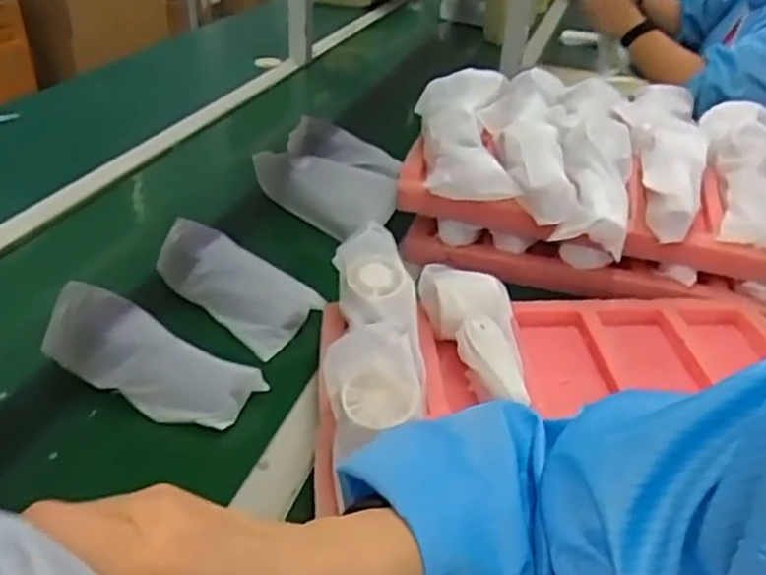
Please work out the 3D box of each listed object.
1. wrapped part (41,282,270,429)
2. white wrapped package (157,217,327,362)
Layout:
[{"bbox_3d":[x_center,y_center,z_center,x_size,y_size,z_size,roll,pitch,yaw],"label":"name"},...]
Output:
[{"bbox_3d":[-0.198,0.066,0.602,0.177,0.060,0.065,26,35,3],"label":"wrapped part"},{"bbox_3d":[-0.152,0.000,0.710,0.165,0.047,0.081,34,40,12],"label":"white wrapped package"}]

